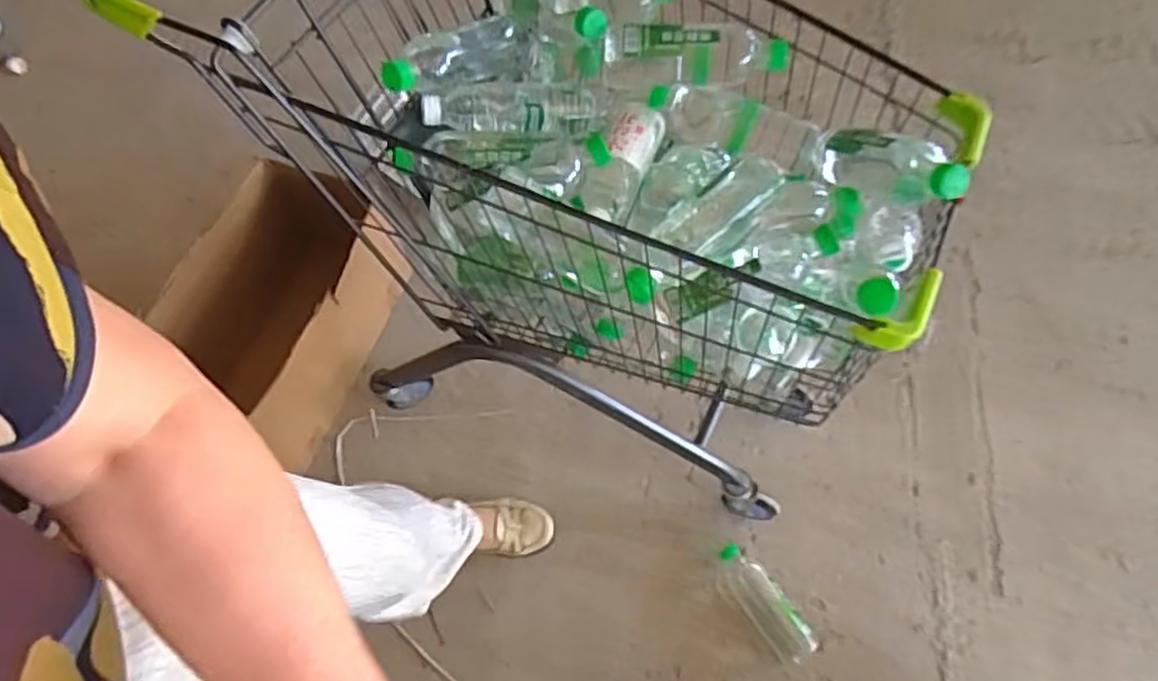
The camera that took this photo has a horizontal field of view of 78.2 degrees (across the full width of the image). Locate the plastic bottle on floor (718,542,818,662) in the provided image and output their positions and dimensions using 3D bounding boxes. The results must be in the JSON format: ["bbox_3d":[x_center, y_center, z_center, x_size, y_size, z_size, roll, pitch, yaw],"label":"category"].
[{"bbox_3d":[0.296,0.423,1.152,0.063,0.063,0.199,-32,67,-14],"label":"plastic bottle on floor"}]

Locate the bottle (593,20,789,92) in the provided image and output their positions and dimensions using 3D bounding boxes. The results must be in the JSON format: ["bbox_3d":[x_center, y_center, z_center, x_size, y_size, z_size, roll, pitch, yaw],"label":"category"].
[{"bbox_3d":[0.123,-0.313,0.789,0.203,0.072,0.058,4,63,4],"label":"bottle"}]

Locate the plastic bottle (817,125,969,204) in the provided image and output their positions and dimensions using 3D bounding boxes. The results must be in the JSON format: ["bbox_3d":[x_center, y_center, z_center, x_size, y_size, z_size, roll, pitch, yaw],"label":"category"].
[{"bbox_3d":[0.320,-0.180,0.724,0.058,0.065,0.204,-25,27,-11],"label":"plastic bottle"}]

